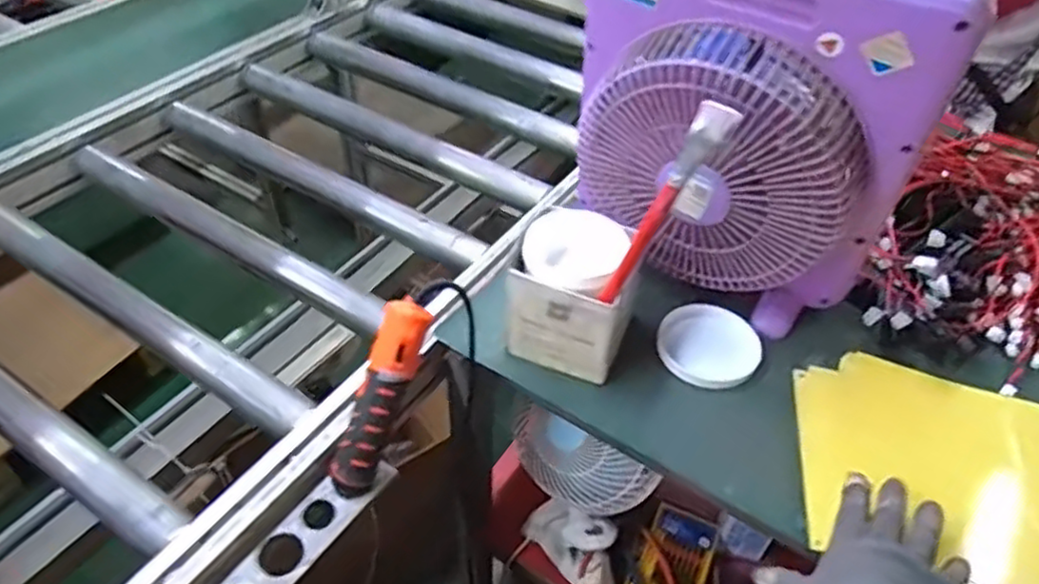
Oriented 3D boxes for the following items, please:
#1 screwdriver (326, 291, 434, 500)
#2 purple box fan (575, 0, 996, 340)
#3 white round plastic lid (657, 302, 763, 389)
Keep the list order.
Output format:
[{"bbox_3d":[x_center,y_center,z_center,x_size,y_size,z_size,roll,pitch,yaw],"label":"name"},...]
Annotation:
[{"bbox_3d":[-0.128,0.096,0.631,0.048,0.195,0.038,31,21,24],"label":"screwdriver"},{"bbox_3d":[0.188,-0.139,0.657,0.312,0.324,0.118,28,51,24],"label":"purple box fan"},{"bbox_3d":[0.193,0.051,0.713,0.096,0.010,0.109,12,45,8],"label":"white round plastic lid"}]

